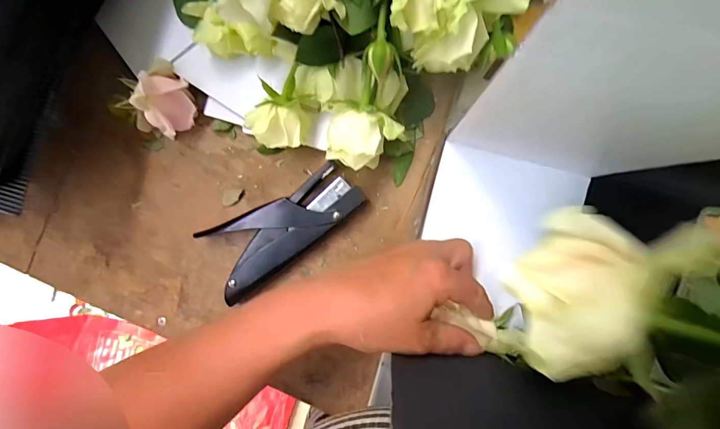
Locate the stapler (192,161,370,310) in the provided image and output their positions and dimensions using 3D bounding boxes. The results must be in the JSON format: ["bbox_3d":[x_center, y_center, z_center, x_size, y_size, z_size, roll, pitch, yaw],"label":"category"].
[{"bbox_3d":[-0.066,0.013,0.336,0.143,0.024,0.067,-30,88,5],"label":"stapler"}]

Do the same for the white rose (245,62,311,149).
[{"bbox_3d":[-0.066,-0.086,0.317,0.048,0.047,0.061,-2,90,5],"label":"white rose"}]

